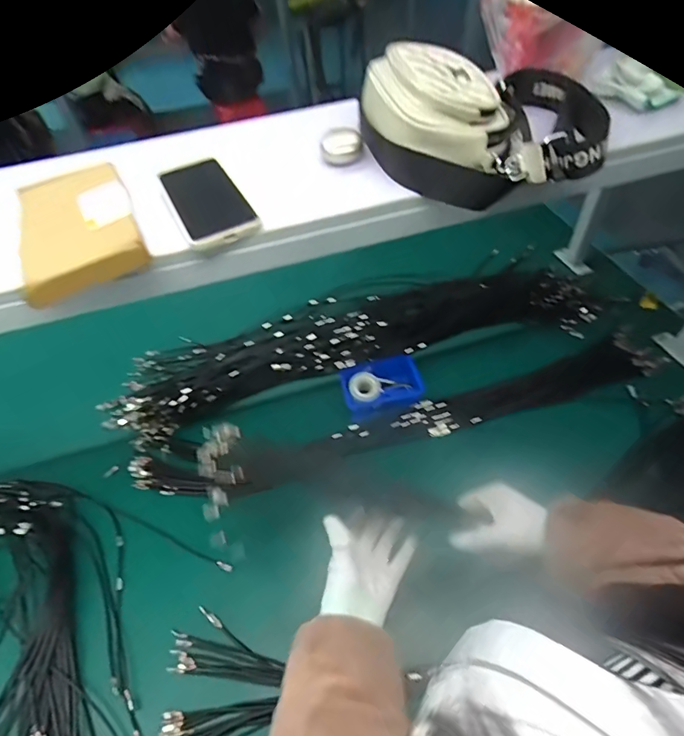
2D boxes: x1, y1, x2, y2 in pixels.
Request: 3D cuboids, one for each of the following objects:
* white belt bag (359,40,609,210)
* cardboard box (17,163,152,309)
[{"bbox_3d":[0.170,-0.300,0.498,0.263,0.092,0.237,-15,48,-8],"label":"white belt bag"},{"bbox_3d":[-0.276,-0.152,0.450,0.109,0.030,0.205,-24,52,-14],"label":"cardboard box"}]

